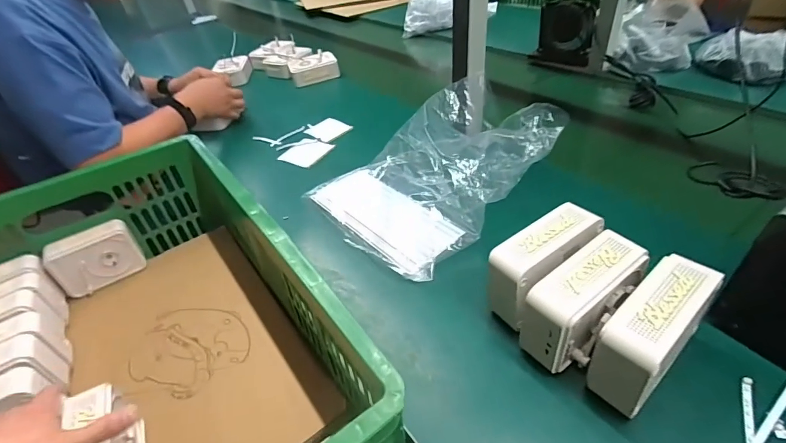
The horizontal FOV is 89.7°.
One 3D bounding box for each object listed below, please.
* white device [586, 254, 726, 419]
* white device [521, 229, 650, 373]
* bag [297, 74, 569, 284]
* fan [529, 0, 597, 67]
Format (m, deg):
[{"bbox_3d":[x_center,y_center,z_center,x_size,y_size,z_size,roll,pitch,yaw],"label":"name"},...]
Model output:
[{"bbox_3d":[0.227,0.103,0.351,0.123,0.100,0.049,-32,45,-27],"label":"white device"},{"bbox_3d":[0.184,0.079,0.382,0.126,0.092,0.058,-26,43,-21],"label":"white device"},{"bbox_3d":[0.060,-0.088,0.599,0.323,0.124,0.271,-25,43,-21],"label":"bag"},{"bbox_3d":[0.410,-0.449,0.947,0.139,0.139,0.046,20,47,29],"label":"fan"}]

